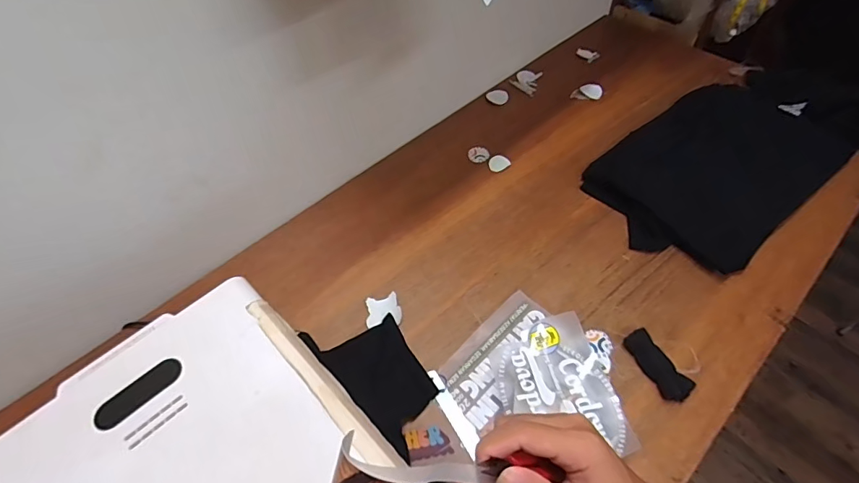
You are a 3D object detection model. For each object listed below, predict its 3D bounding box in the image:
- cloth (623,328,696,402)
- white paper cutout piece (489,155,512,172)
[{"bbox_3d":[0.402,0.217,0.789,0.051,0.024,0.128,-23,56,-13],"label":"cloth"},{"bbox_3d":[0.174,-0.197,1.119,0.048,0.005,0.042,-30,68,-1],"label":"white paper cutout piece"}]

